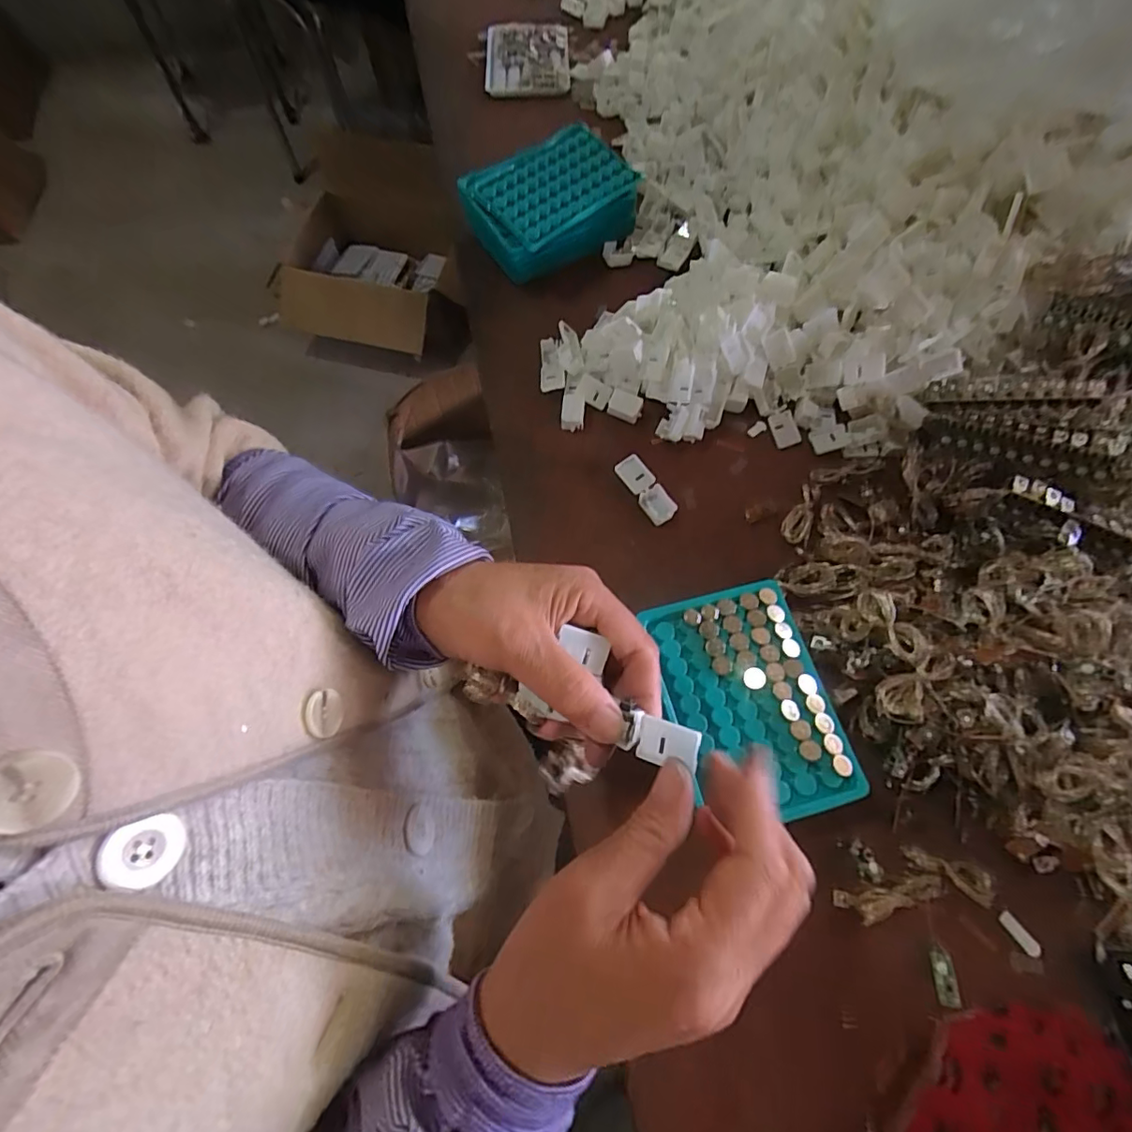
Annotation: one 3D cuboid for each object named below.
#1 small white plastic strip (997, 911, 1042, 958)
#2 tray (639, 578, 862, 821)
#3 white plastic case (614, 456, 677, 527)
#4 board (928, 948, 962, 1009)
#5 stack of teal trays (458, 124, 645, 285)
[{"bbox_3d":[0.254,0.206,0.298,0.008,0.004,0.024,-33,72,-13],"label":"small white plastic strip"},{"bbox_3d":[0.108,0.079,0.318,0.093,0.008,0.131,-14,70,0],"label":"tray"},{"bbox_3d":[0.061,-0.058,0.399,0.021,0.012,0.056,-33,72,-13],"label":"white plastic case"},{"bbox_3d":[0.200,0.218,0.282,0.009,0.005,0.024,6,55,2],"label":"board"},{"bbox_3d":[-0.016,-0.317,0.470,0.126,0.053,0.099,-33,72,-13],"label":"stack of teal trays"}]

